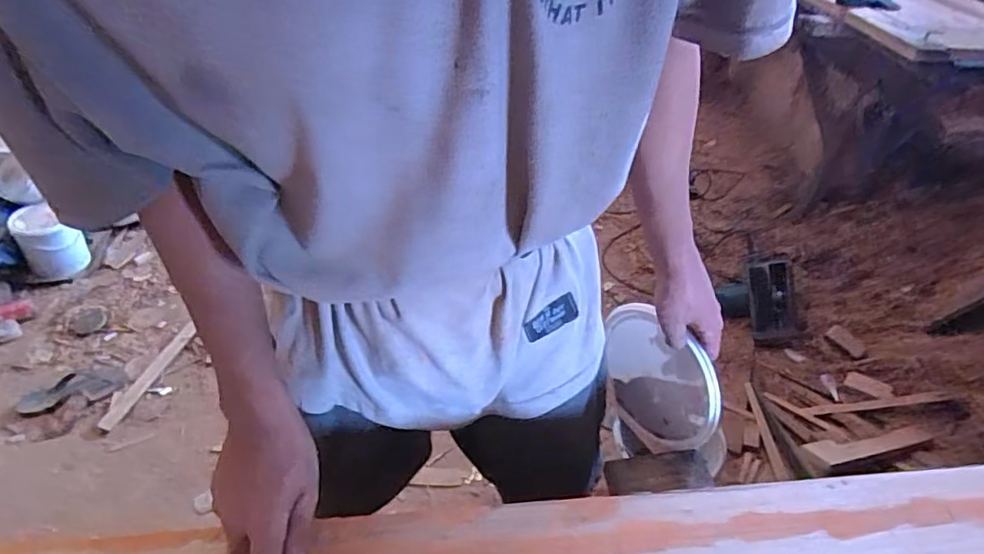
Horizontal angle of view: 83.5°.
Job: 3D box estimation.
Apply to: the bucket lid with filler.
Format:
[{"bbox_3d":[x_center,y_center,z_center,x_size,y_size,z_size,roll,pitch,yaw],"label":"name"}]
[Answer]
[{"bbox_3d":[0.196,0.129,0.674,0.024,0.171,0.166,-20,48,-24],"label":"bucket lid with filler"}]

